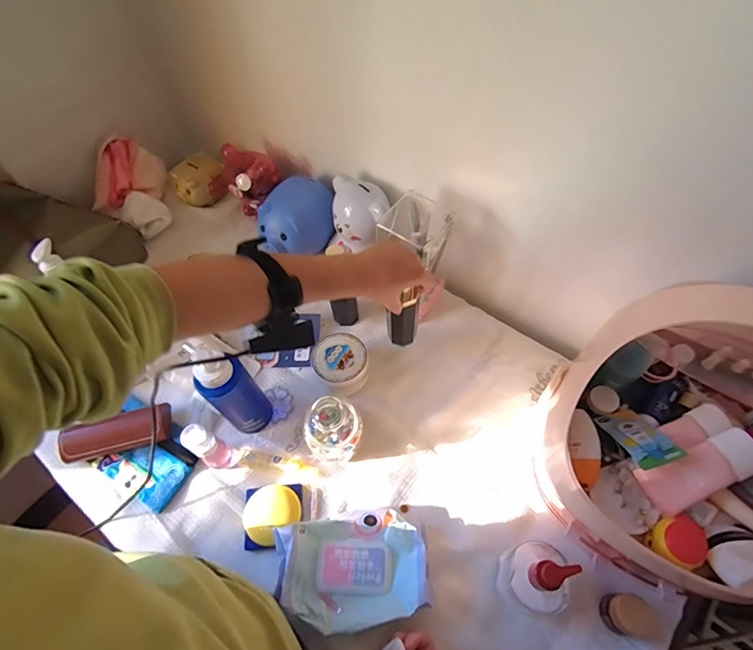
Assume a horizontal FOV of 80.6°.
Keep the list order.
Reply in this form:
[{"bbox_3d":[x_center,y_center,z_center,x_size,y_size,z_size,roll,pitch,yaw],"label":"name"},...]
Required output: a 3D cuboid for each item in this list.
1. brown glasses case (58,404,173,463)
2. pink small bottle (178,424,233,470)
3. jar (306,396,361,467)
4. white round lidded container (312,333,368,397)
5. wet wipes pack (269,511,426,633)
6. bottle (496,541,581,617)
[{"bbox_3d":[-0.398,0.164,0.680,0.149,0.030,0.054,-13,59,-6],"label":"brown glasses case"},{"bbox_3d":[-0.243,0.178,0.639,0.033,0.110,0.035,-1,59,2],"label":"pink small bottle"},{"bbox_3d":[-0.061,0.152,0.641,0.083,0.104,0.066,-36,64,-18],"label":"jar"},{"bbox_3d":[-0.056,0.066,0.719,0.080,0.062,0.087,-1,59,2],"label":"white round lidded container"},{"bbox_3d":[-0.031,0.316,0.572,0.190,0.047,0.127,-8,59,-2],"label":"wet wipes pack"},{"bbox_3d":[0.184,0.292,0.513,0.062,0.144,0.068,-1,59,2],"label":"bottle"}]

